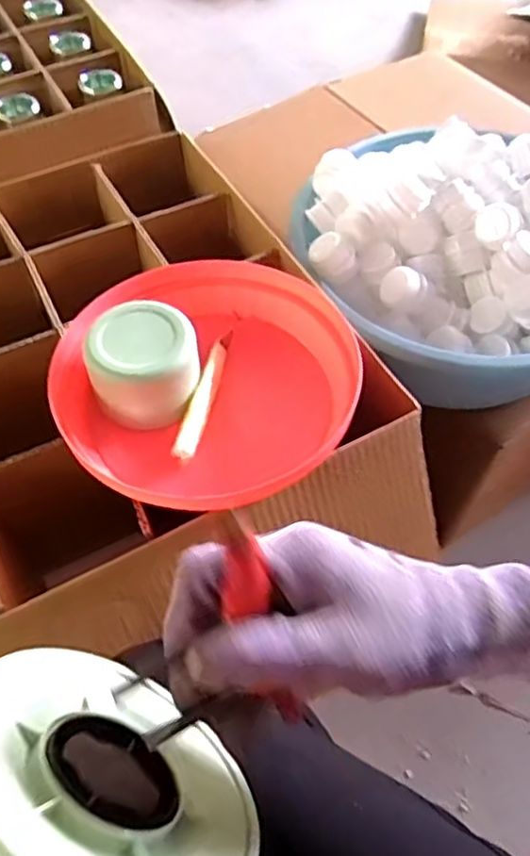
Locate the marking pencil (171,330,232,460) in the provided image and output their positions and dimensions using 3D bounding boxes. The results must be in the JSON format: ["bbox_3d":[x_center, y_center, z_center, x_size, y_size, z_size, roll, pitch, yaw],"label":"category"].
[{"bbox_3d":[-0.048,-0.031,0.532,0.017,0.014,0.133,11,57,6],"label":"marking pencil"}]

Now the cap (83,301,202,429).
[{"bbox_3d":[-0.096,-0.050,0.514,0.089,0.049,0.087,-10,57,-7],"label":"cap"}]

